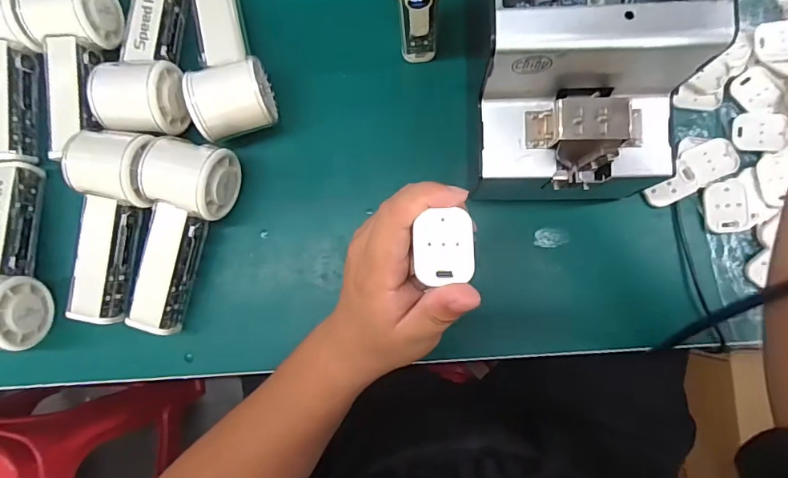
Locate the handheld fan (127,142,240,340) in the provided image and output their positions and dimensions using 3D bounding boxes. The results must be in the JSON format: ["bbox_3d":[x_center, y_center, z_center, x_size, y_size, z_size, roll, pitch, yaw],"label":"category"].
[{"bbox_3d":[-0.176,-0.001,0.364,0.062,0.056,0.151,12,83,5],"label":"handheld fan"}]

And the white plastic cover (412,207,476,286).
[{"bbox_3d":[0.026,0.004,0.227,0.029,0.004,0.036,-2,82,4],"label":"white plastic cover"}]

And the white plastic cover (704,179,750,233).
[{"bbox_3d":[0.262,-0.026,0.357,0.028,0.009,0.041,-1,82,4],"label":"white plastic cover"}]

